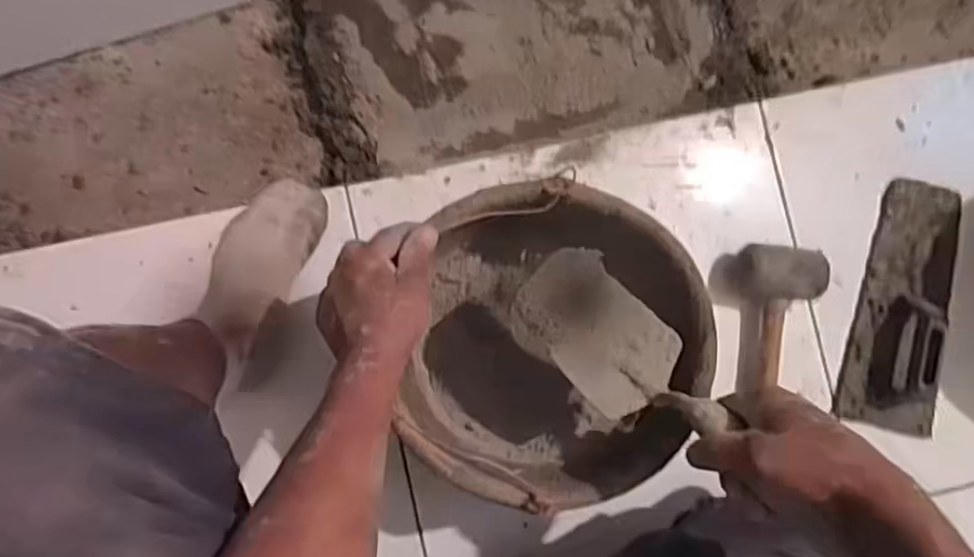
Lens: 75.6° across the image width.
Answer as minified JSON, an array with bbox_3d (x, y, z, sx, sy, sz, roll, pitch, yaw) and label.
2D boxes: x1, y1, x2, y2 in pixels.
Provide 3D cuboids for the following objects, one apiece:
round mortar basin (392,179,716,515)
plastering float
[{"bbox_3d":[0.062,0.061,0.570,0.246,0.144,0.254,0,84,-4],"label":"round mortar basin"},{"bbox_3d":[0.494,0.027,0.716,0.117,0.055,0.294,13,86,-3],"label":"plastering float"}]

